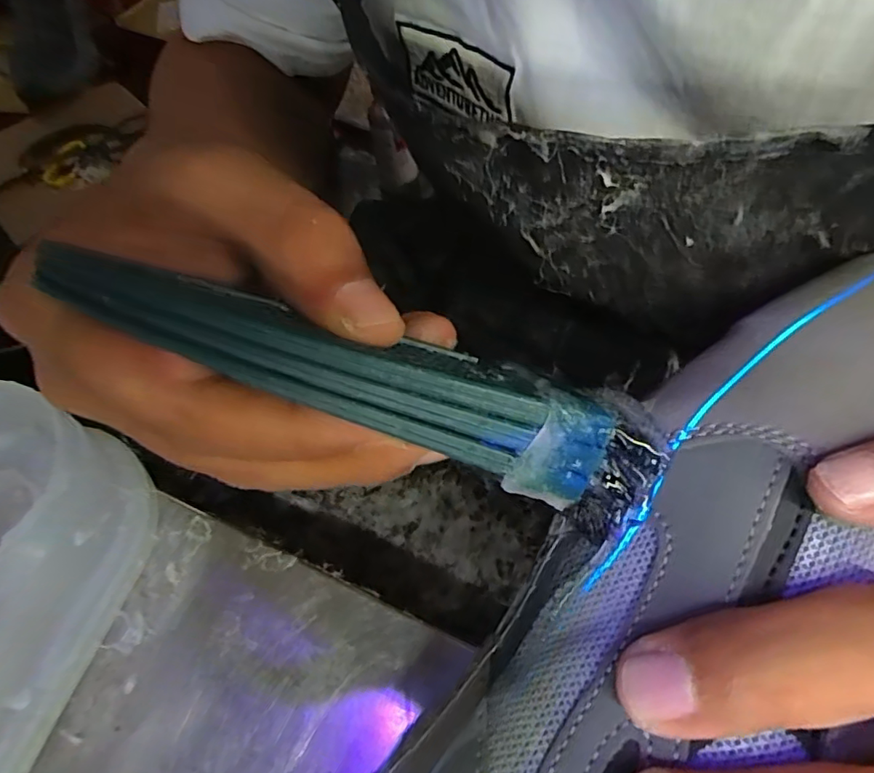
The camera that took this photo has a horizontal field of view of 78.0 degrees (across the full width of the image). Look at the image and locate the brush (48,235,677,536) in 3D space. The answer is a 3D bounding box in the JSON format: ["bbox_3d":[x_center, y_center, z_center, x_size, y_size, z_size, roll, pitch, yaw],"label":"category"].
[{"bbox_3d":[-0.015,-0.001,0.121,0.135,0.024,0.021,20,65,-1],"label":"brush"}]

